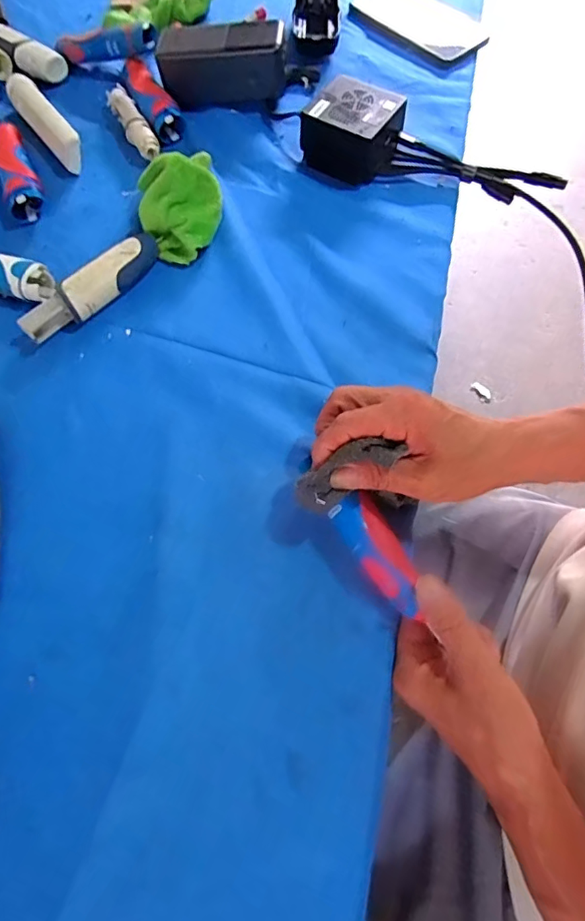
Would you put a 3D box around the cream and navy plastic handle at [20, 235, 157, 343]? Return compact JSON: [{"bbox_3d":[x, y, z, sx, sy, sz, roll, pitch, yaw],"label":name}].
[{"bbox_3d":[-0.168,-0.146,0.419,0.129,0.028,0.030,-42,74,-17],"label":"cream and navy plastic handle"}]

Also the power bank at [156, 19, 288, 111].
[{"bbox_3d":[-0.072,-0.410,0.513,0.131,0.055,0.060,-3,67,-2],"label":"power bank"}]

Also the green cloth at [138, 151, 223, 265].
[{"bbox_3d":[-0.097,-0.218,0.432,0.072,0.059,0.071,-8,67,-5],"label":"green cloth"}]

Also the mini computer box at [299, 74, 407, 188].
[{"bbox_3d":[0.059,-0.319,0.476,0.084,0.049,0.073,30,70,11],"label":"mini computer box"}]

